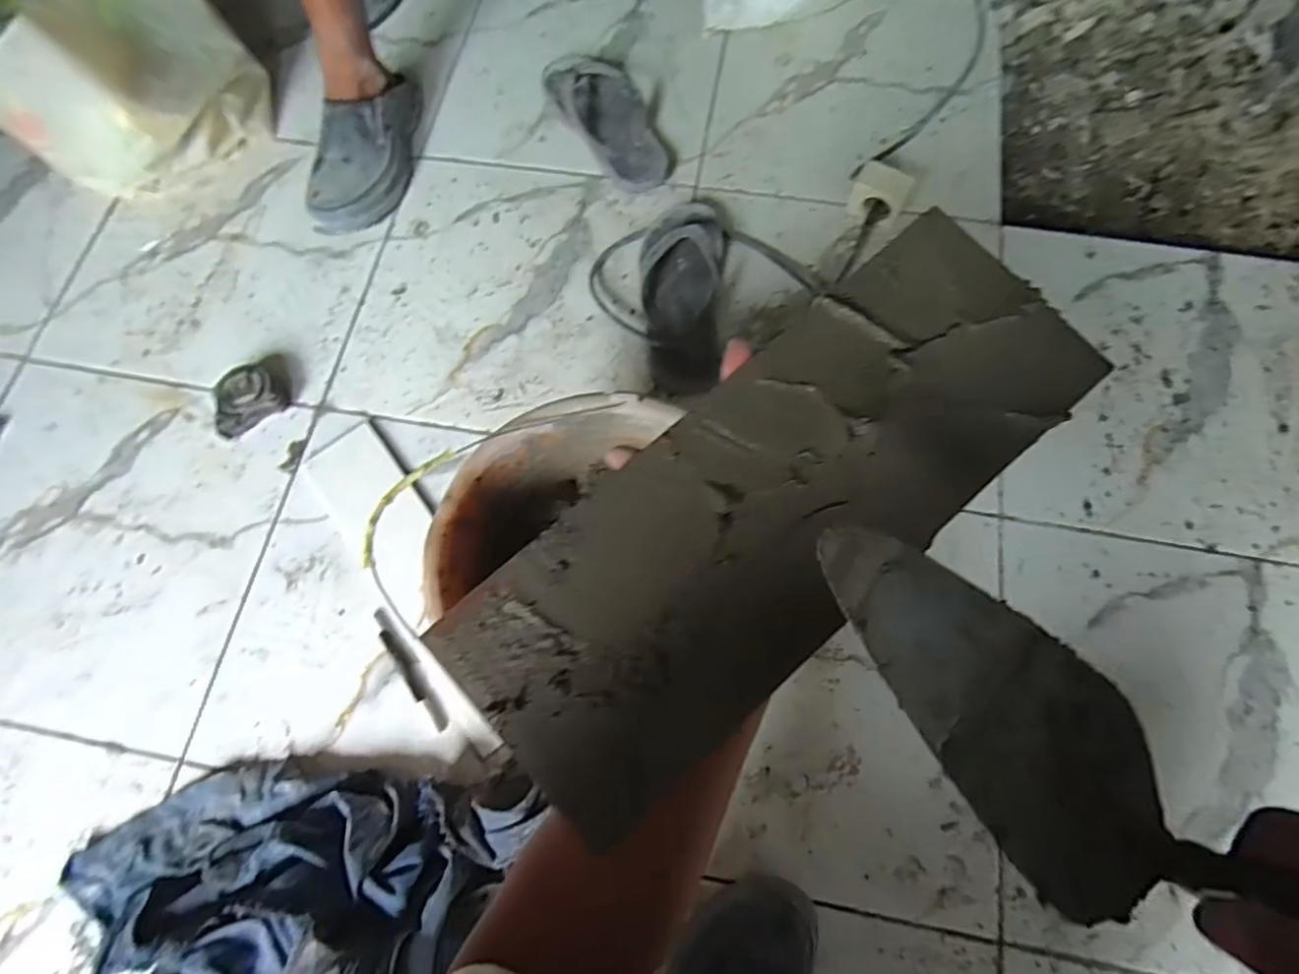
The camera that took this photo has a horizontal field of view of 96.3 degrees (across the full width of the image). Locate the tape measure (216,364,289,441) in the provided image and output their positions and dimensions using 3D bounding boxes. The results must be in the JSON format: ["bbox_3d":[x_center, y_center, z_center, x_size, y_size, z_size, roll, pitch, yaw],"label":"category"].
[{"bbox_3d":[-0.488,-0.106,0.700,0.079,0.039,0.067,-33,74,-9],"label":"tape measure"}]

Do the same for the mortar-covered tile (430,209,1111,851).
[{"bbox_3d":[0.083,-0.004,0.313,0.386,0.023,0.134,-39,75,-15],"label":"mortar-covered tile"}]

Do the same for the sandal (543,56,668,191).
[{"bbox_3d":[-0.063,-0.524,0.815,0.108,0.059,0.247,-24,73,-6],"label":"sandal"}]

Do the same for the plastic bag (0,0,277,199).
[{"bbox_3d":[-0.726,-0.578,0.761,0.286,0.237,0.264,25,74,9],"label":"plastic bag"}]

